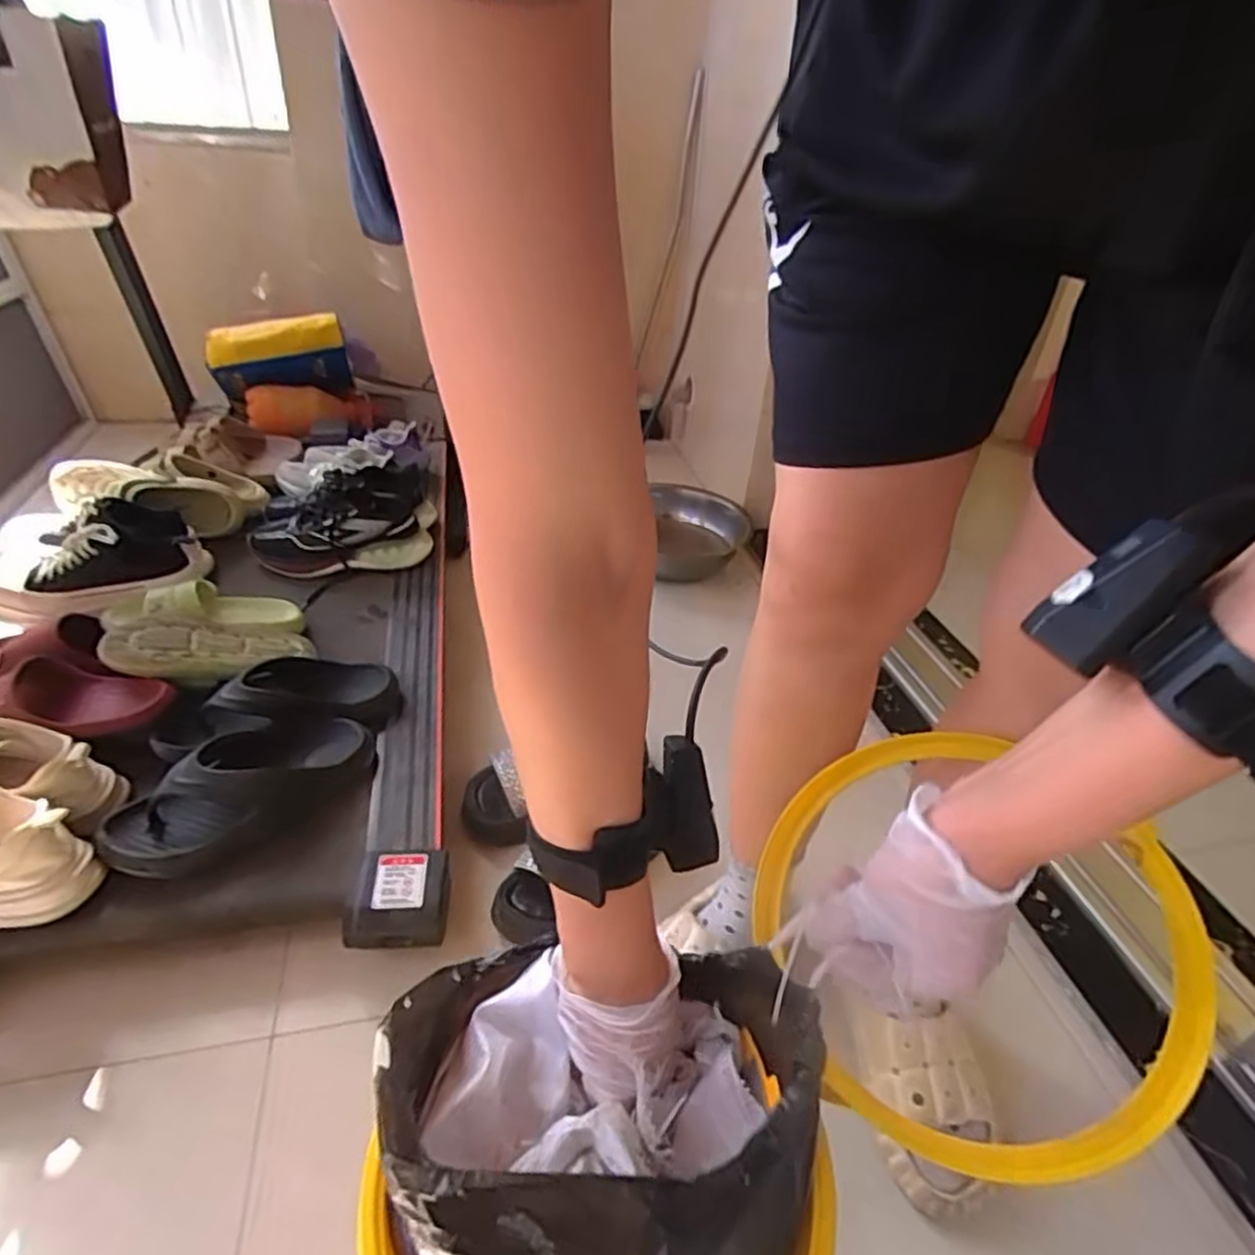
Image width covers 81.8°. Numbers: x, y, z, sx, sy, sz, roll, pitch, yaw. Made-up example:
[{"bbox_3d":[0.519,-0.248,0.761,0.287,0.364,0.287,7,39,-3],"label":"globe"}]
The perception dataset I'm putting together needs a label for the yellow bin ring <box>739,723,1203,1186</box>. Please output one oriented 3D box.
[{"bbox_3d":[0.219,0.210,0.492,0.275,0.025,0.254,-12,61,23],"label":"yellow bin ring"}]

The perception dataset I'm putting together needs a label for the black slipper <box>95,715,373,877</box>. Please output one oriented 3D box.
[{"bbox_3d":[-0.431,0.160,0.802,0.110,0.071,0.271,32,43,33],"label":"black slipper"}]

